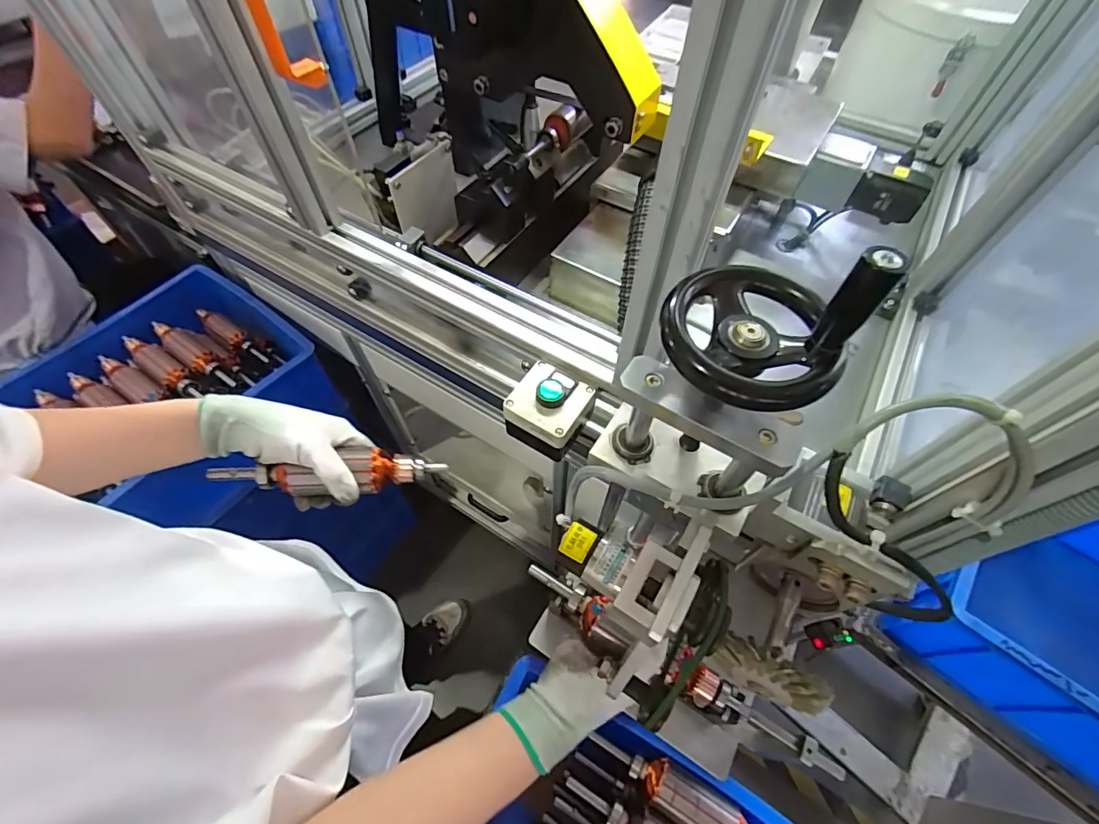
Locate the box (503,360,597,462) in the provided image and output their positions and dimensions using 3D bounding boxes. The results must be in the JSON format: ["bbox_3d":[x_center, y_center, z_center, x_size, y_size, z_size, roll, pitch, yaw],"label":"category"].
[{"bbox_3d":[0.000,-0.002,0.500,0.087,0.059,0.074,28,62,16],"label":"box"}]

